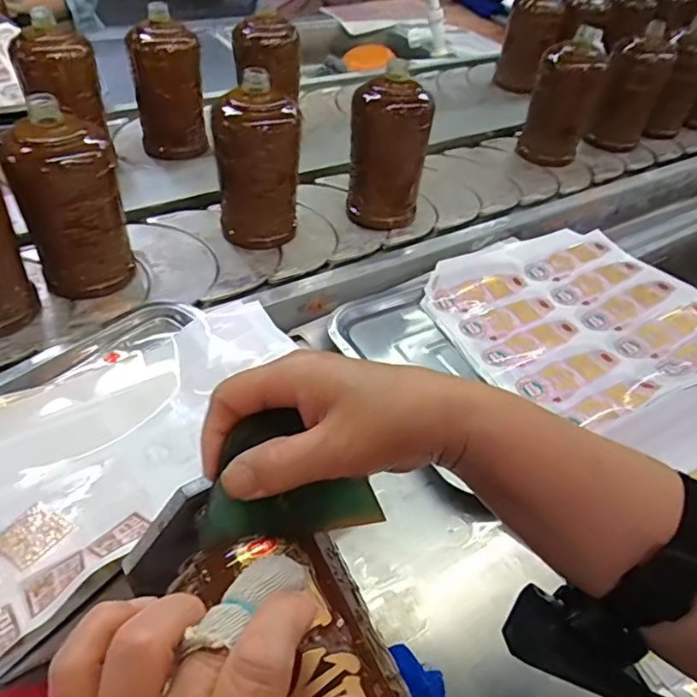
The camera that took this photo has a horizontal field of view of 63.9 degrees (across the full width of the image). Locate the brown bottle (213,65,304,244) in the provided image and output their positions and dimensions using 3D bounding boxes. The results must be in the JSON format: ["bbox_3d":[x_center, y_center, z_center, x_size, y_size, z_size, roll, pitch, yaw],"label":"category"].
[{"bbox_3d":[-0.100,-0.203,0.617,0.072,0.171,0.071,30,50,22],"label":"brown bottle"}]

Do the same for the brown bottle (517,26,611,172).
[{"bbox_3d":[0.354,-0.412,0.917,0.102,0.181,0.085,21,47,14],"label":"brown bottle"}]

